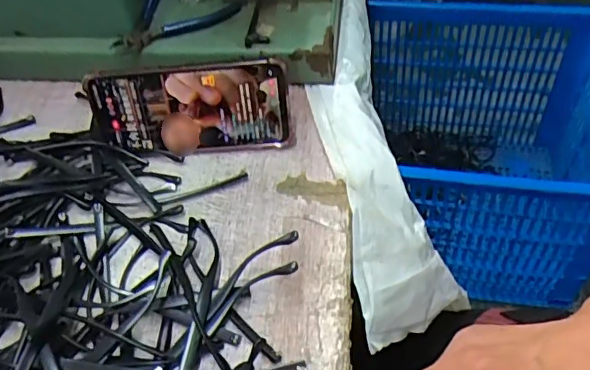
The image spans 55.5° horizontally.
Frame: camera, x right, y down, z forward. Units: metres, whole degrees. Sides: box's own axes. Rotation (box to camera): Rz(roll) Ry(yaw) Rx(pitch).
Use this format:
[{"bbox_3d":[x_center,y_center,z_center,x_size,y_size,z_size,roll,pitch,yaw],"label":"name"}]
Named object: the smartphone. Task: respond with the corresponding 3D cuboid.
[{"bbox_3d":[-0.085,-0.061,0.466,0.160,0.080,0.007,-5,34,0],"label":"smartphone"}]

